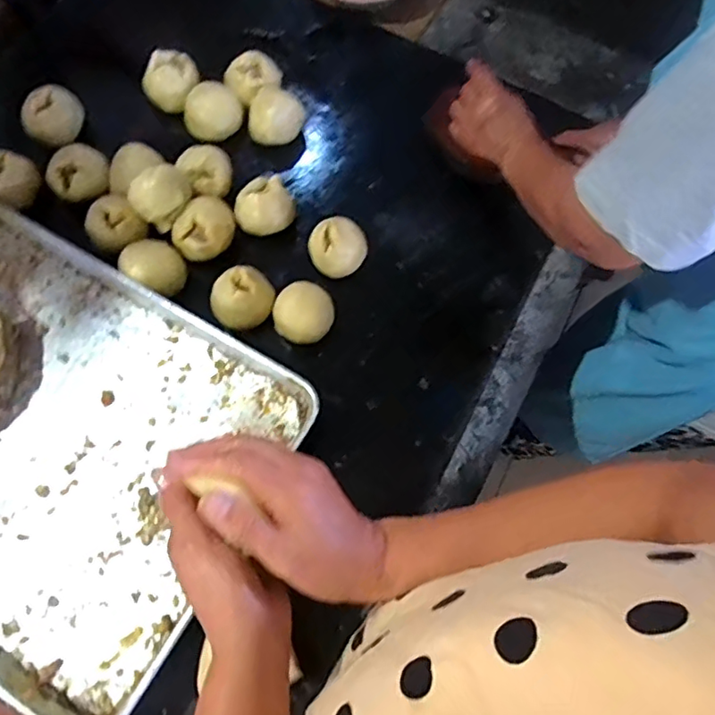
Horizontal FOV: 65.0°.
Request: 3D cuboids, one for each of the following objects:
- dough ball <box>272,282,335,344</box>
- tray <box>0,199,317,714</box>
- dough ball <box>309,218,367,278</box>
[{"bbox_3d":[-0.065,-0.053,0.684,0.074,0.041,0.068,1,69,-2],"label":"dough ball"},{"bbox_3d":[-0.401,0.063,0.636,0.612,0.059,0.403,30,70,9],"label":"tray"},{"bbox_3d":[-0.025,-0.139,0.716,0.072,0.058,0.068,-11,72,-6],"label":"dough ball"}]

